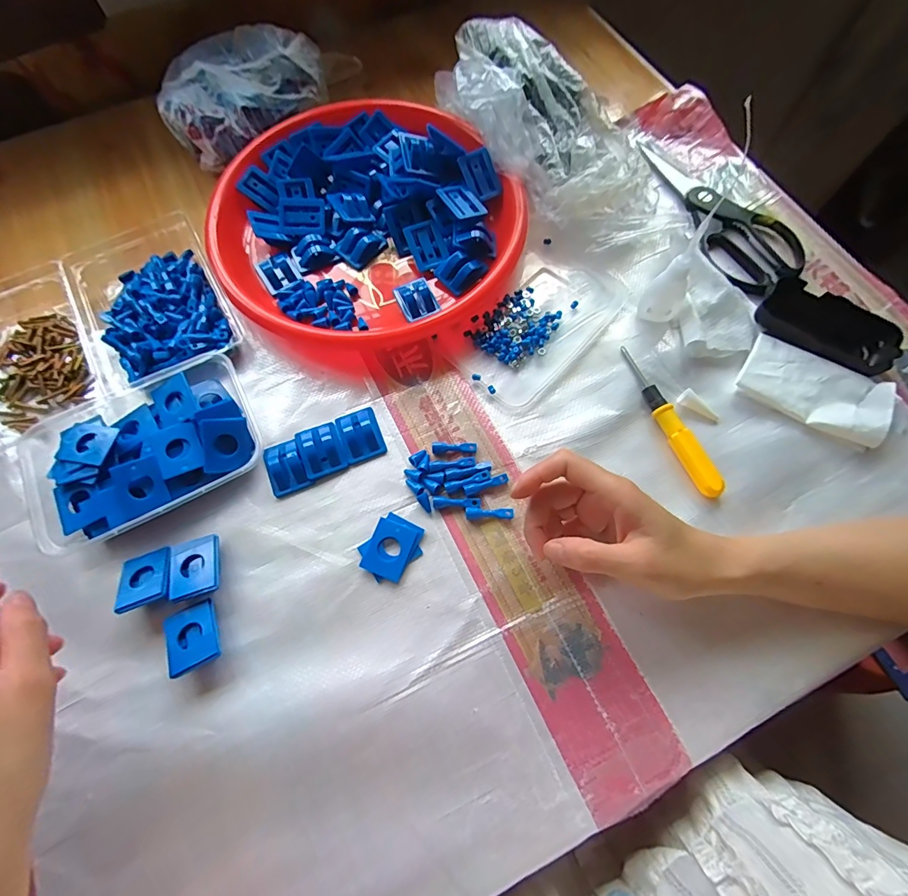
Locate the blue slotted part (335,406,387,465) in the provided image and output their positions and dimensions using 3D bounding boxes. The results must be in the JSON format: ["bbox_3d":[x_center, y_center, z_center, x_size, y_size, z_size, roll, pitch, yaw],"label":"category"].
[{"bbox_3d":[-0.079,-0.013,0.372,0.033,0.014,0.046,-20,71,-6],"label":"blue slotted part"}]

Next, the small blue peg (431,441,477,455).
[{"bbox_3d":[0.000,0.000,0.368,0.037,0.005,0.010,-3,70,0],"label":"small blue peg"}]

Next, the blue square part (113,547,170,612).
[{"bbox_3d":[-0.224,0.094,0.319,0.033,0.004,0.041,-15,51,-11],"label":"blue square part"}]

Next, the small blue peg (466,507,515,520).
[{"bbox_3d":[0.028,0.051,0.345,0.038,0.011,0.010,-1,70,1],"label":"small blue peg"}]

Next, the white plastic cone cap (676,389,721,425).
[{"bbox_3d":[0.208,-0.034,0.371,0.014,0.010,0.038,-40,74,-13],"label":"white plastic cone cap"}]

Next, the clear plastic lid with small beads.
[{"bbox_3d":[0.078,-0.113,0.405,0.088,0.009,0.161,41,75,14],"label":"clear plastic lid with small beads"}]

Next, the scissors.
[{"bbox_3d":[0.268,-0.241,0.443,0.090,0.016,0.211,-21,71,-7],"label":"scissors"}]

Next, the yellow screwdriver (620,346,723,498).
[{"bbox_3d":[0.177,-0.025,0.365,0.014,0.017,0.140,-21,71,-7],"label":"yellow screwdriver"}]

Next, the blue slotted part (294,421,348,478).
[{"bbox_3d":[-0.110,0.000,0.366,0.035,0.012,0.044,-22,71,-7],"label":"blue slotted part"}]

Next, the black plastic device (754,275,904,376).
[{"bbox_3d":[0.326,-0.106,0.386,0.110,0.021,0.058,36,74,13],"label":"black plastic device"}]

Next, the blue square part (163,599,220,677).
[{"bbox_3d":[-0.185,0.134,0.313,0.032,0.018,0.043,-24,71,-8],"label":"blue square part"}]

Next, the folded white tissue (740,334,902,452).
[{"bbox_3d":[0.304,-0.049,0.372,0.114,0.019,0.061,32,73,12],"label":"folded white tissue"}]

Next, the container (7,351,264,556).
[{"bbox_3d":[-0.254,0.003,0.352,0.188,0.036,0.136,-26,71,-8],"label":"container"}]

